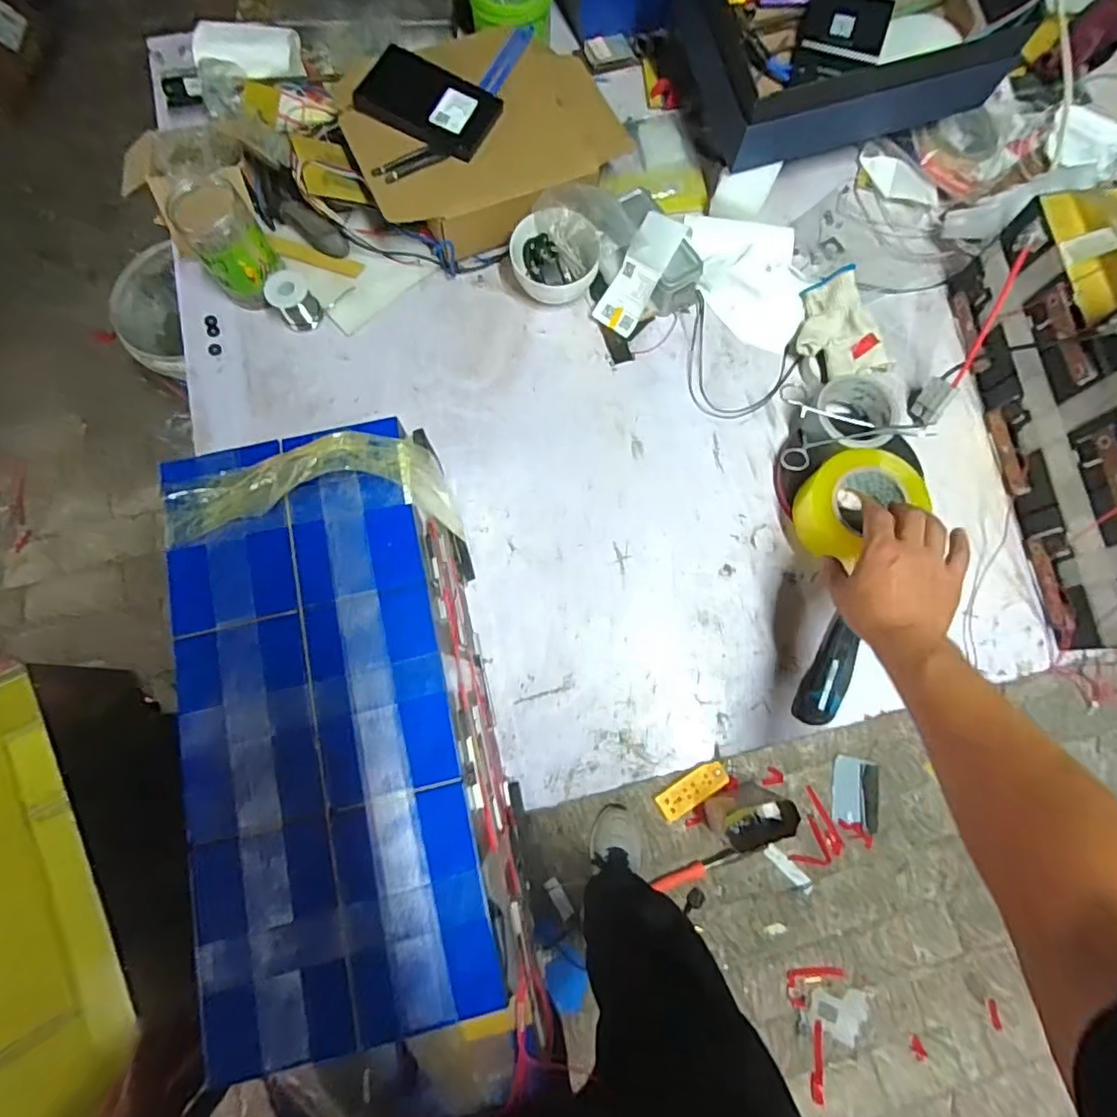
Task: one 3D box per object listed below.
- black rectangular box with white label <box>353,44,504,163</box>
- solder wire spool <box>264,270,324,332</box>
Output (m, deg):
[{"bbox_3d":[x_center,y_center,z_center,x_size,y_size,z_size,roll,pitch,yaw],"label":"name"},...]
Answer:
[{"bbox_3d":[-0.166,-0.582,0.726,0.165,0.018,0.103,23,83,-4],"label":"black rectangular box with white label"},{"bbox_3d":[-0.341,-0.332,0.736,0.048,0.065,0.044,0,76,0],"label":"solder wire spool"}]

